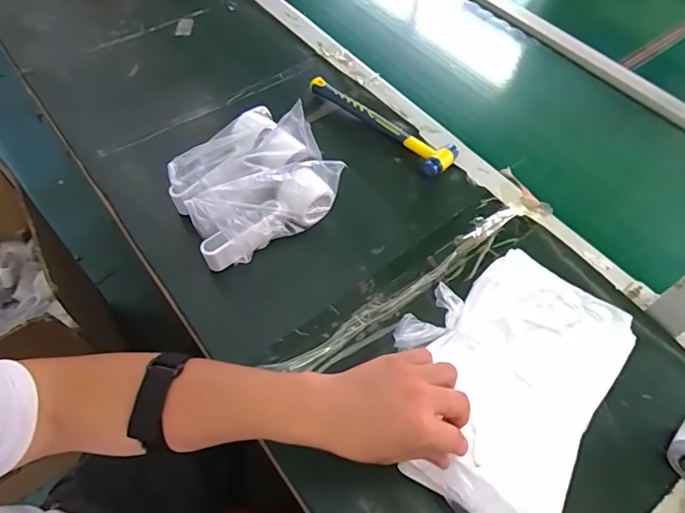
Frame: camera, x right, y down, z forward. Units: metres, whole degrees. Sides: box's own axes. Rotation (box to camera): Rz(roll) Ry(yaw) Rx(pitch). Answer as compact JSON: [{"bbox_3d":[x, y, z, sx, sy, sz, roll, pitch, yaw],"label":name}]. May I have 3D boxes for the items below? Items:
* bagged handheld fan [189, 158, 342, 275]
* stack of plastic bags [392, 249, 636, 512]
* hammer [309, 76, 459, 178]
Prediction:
[{"bbox_3d":[-0.085,-0.056,0.568,0.184,0.088,0.059,-31,62,-18],"label":"bagged handheld fan"},{"bbox_3d":[0.143,0.112,0.454,0.189,0.047,0.246,28,61,17],"label":"stack of plastic bags"},{"bbox_3d":[0.056,-0.195,0.690,0.057,0.028,0.241,-40,65,-23],"label":"hammer"}]

